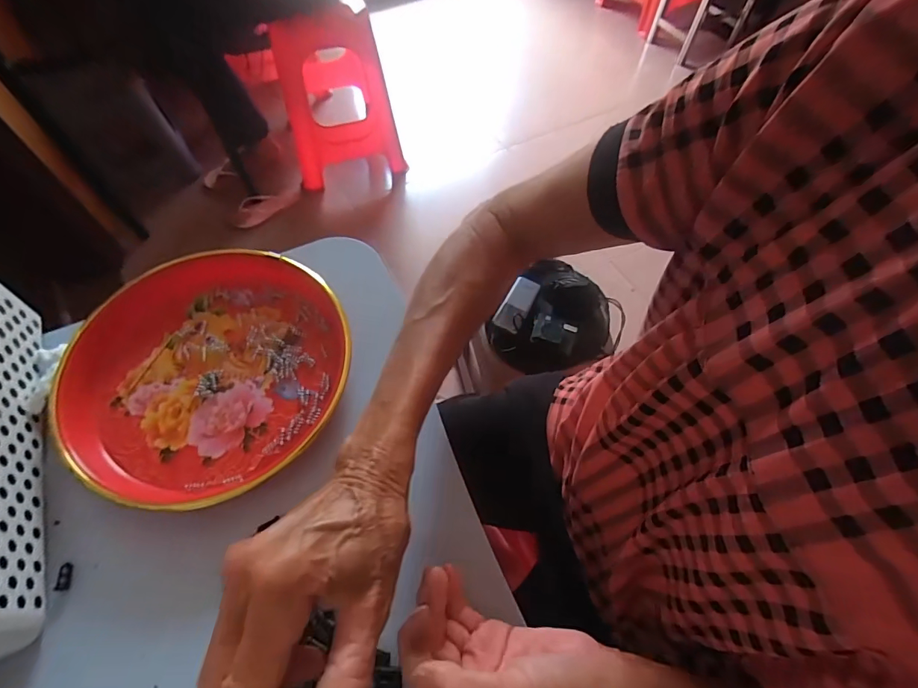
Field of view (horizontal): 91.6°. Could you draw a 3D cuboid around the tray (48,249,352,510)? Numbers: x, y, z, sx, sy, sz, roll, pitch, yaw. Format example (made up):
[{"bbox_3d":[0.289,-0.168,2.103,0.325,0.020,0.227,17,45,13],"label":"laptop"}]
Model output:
[{"bbox_3d":[-0.207,0.019,0.364,0.216,0.028,0.211,0,61,-1],"label":"tray"}]

